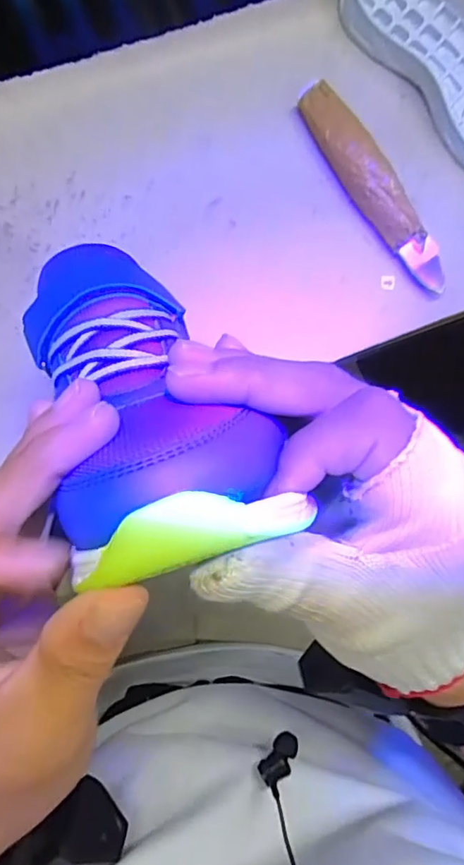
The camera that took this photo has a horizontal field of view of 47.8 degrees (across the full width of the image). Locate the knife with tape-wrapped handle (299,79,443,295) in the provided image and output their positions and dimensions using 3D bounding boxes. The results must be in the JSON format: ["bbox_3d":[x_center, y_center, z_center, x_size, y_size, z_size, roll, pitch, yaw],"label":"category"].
[{"bbox_3d":[0.100,-0.170,0.368,0.028,0.023,0.161,-34,92,-7],"label":"knife with tape-wrapped handle"}]

